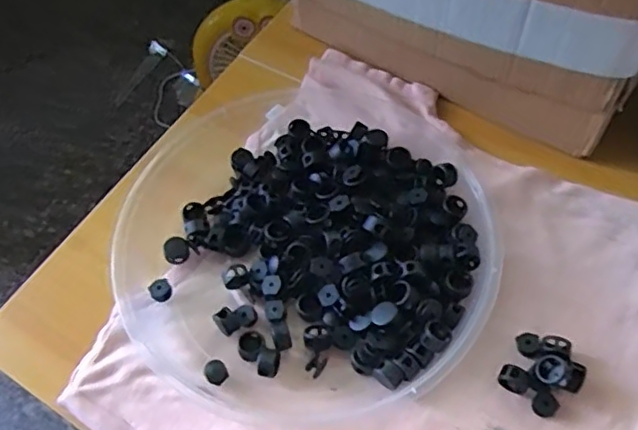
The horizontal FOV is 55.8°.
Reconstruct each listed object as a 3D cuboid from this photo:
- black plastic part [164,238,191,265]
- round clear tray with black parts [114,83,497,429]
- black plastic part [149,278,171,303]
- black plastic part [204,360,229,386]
[{"bbox_3d":[-0.096,0.024,0.406,0.017,0.008,0.016,-1,59,1],"label":"black plastic part"},{"bbox_3d":[-0.006,0.007,0.396,0.223,0.031,0.237,-1,59,1],"label":"round clear tray with black parts"},{"bbox_3d":[-0.103,0.048,0.389,0.013,0.010,0.011,-29,62,-15],"label":"black plastic part"},{"bbox_3d":[-0.061,0.095,0.360,0.013,0.008,0.013,-1,59,1],"label":"black plastic part"}]

